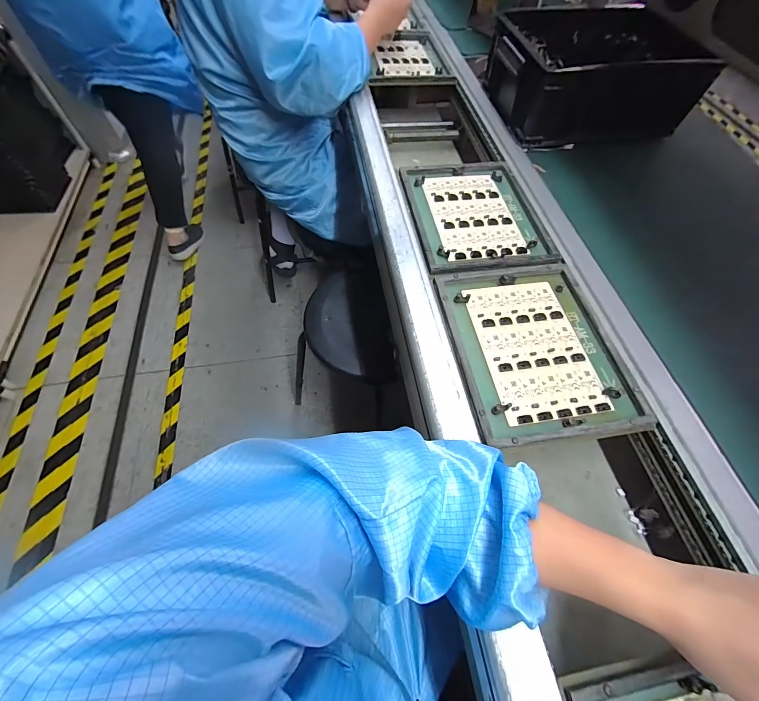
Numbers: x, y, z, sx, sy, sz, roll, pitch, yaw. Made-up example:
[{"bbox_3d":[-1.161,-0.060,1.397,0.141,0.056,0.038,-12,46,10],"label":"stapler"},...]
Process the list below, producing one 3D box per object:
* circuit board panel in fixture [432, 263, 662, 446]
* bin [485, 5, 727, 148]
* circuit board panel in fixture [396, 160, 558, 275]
[{"bbox_3d":[0.197,-0.007,0.424,0.202,0.015,0.241,-5,61,-7],"label":"circuit board panel in fixture"},{"bbox_3d":[0.393,-0.541,0.655,0.329,0.141,0.282,-5,61,-7],"label":"bin"},{"bbox_3d":[0.153,-0.219,0.532,0.200,0.014,0.238,-6,61,-7],"label":"circuit board panel in fixture"}]

